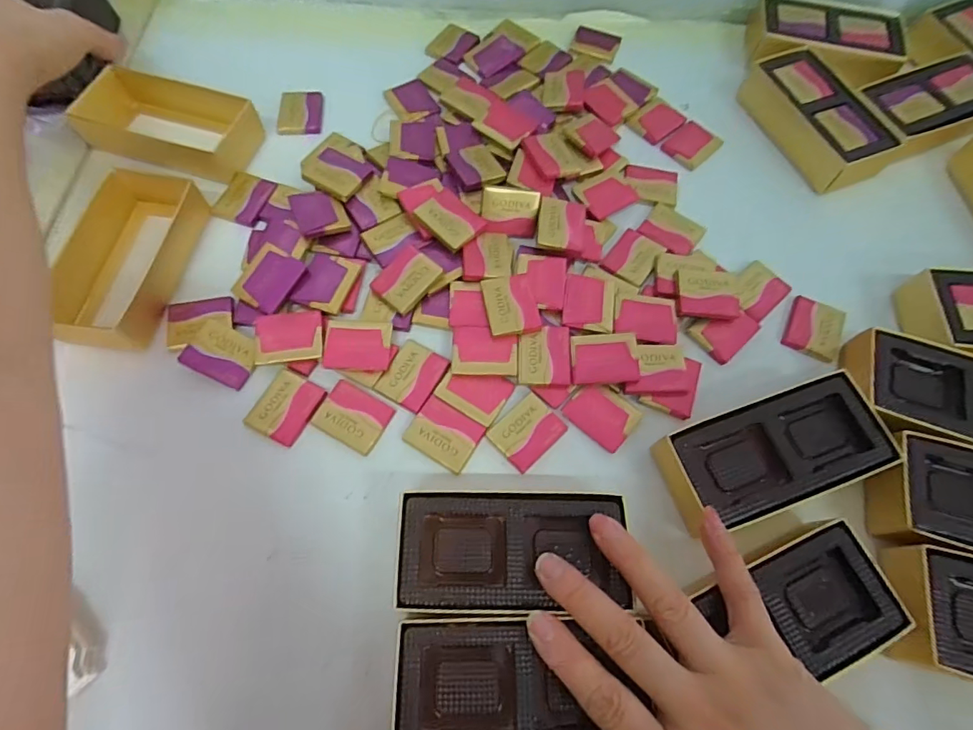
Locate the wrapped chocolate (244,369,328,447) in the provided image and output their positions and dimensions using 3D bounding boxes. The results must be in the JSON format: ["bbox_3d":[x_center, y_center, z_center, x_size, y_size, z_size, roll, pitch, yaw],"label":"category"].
[{"bbox_3d":[-0.118,0.025,0.297,0.031,0.004,0.039,27,72,7],"label":"wrapped chocolate"}]

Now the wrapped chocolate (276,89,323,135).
[{"bbox_3d":[-0.145,-0.195,0.392,0.032,0.007,0.044,-4,71,-4],"label":"wrapped chocolate"}]

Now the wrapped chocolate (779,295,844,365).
[{"bbox_3d":[0.216,-0.024,0.331,0.033,0.006,0.042,26,72,7],"label":"wrapped chocolate"}]

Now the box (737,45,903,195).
[{"bbox_3d":[0.252,-0.187,0.390,0.059,0.034,0.121,-22,70,-9],"label":"box"}]

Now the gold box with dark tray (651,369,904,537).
[{"bbox_3d":[0.156,0.051,0.284,0.122,0.032,0.056,-18,68,-9],"label":"gold box with dark tray"}]

